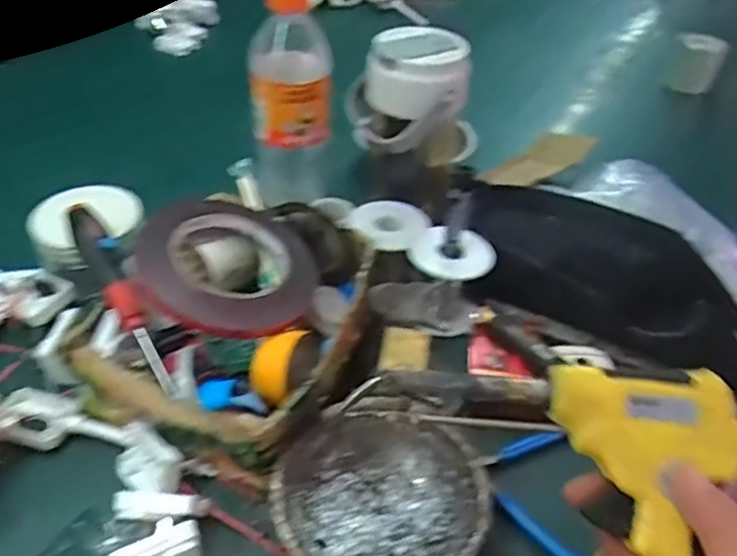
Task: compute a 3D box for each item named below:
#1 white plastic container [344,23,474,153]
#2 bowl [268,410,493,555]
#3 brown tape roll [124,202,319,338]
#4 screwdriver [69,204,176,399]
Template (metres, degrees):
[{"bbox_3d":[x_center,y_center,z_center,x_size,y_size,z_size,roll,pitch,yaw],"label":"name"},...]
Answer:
[{"bbox_3d":[0.036,-0.159,0.555,0.082,0.086,0.073,-24,49,-27],"label":"white plastic container"},{"bbox_3d":[0.011,0.138,0.409,0.123,0.034,0.132,2,43,-2],"label":"bowl"},{"bbox_3d":[-0.103,-0.009,0.475,0.125,0.019,0.121,-11,61,-34],"label":"brown tape roll"},{"bbox_3d":[-0.172,0.014,0.457,0.022,0.024,0.163,-25,72,-28],"label":"screwdriver"}]

